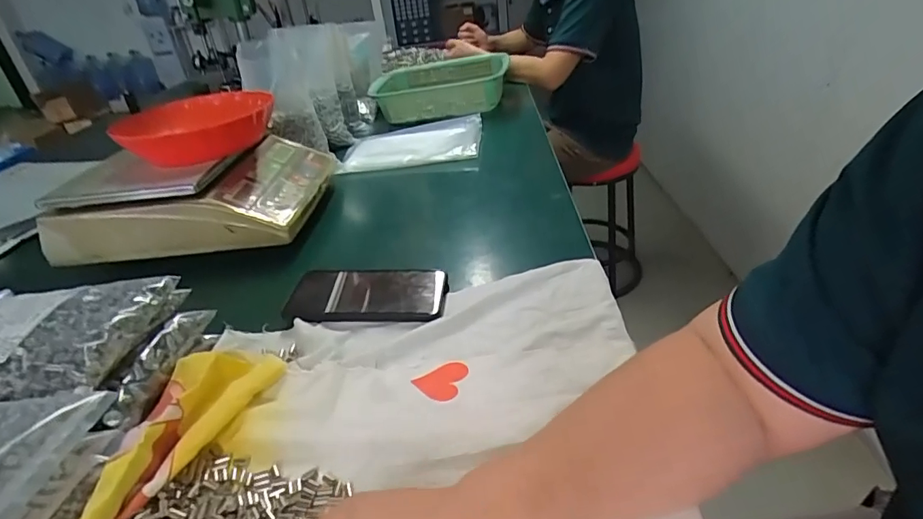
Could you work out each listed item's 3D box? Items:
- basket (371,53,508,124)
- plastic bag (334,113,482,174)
[{"bbox_3d":[-0.052,-0.365,1.065,0.261,0.089,0.224,-5,32,3],"label":"basket"},{"bbox_3d":[-0.090,-0.215,0.915,0.250,0.032,0.185,-5,32,3],"label":"plastic bag"}]

